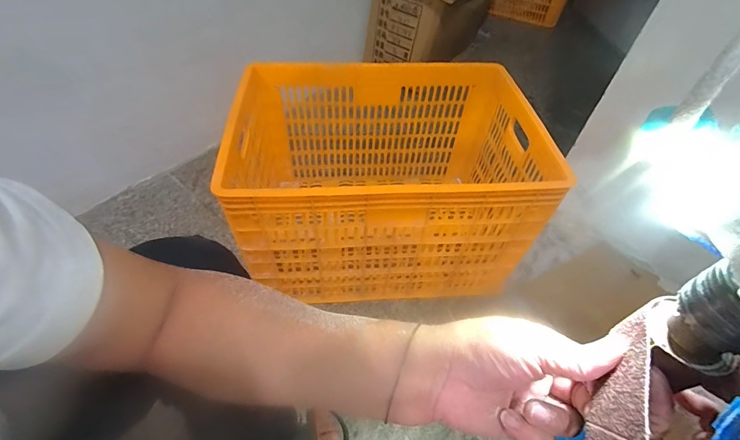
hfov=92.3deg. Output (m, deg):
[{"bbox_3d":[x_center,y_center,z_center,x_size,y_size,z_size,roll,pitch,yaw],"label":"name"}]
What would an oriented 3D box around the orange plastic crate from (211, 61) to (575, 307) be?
[{"bbox_3d":[0.032,-0.123,0.920,0.674,0.364,0.509,0,50,-4],"label":"orange plastic crate"}]

